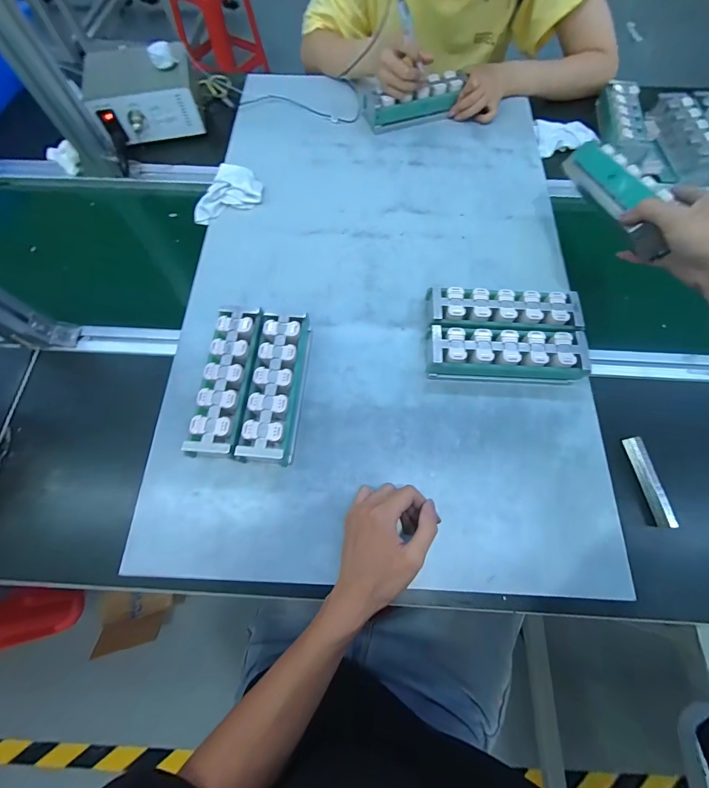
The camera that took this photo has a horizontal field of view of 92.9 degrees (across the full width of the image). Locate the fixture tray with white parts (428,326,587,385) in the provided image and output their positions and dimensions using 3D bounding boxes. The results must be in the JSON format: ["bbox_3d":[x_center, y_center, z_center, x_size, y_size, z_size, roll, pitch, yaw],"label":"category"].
[{"bbox_3d":[0.194,-0.047,0.429,0.201,0.046,0.068,3,69,1],"label":"fixture tray with white parts"}]

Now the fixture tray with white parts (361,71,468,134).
[{"bbox_3d":[0.107,-0.533,0.616,0.175,0.042,0.071,-12,69,-4],"label":"fixture tray with white parts"}]

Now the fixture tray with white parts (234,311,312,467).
[{"bbox_3d":[-0.095,-0.010,0.416,0.055,0.046,0.185,5,69,2],"label":"fixture tray with white parts"}]

